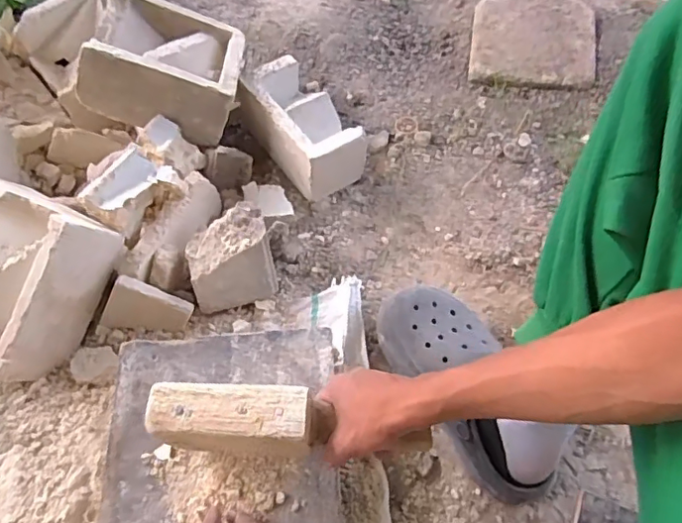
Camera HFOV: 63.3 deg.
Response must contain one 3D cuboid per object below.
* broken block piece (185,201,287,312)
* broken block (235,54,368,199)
[{"bbox_3d":[-0.145,-0.005,0.733,0.121,0.070,0.115,-18,68,5],"label":"broken block piece"},{"bbox_3d":[-0.061,-0.202,0.852,0.103,0.109,0.212,-35,64,-19],"label":"broken block"}]

